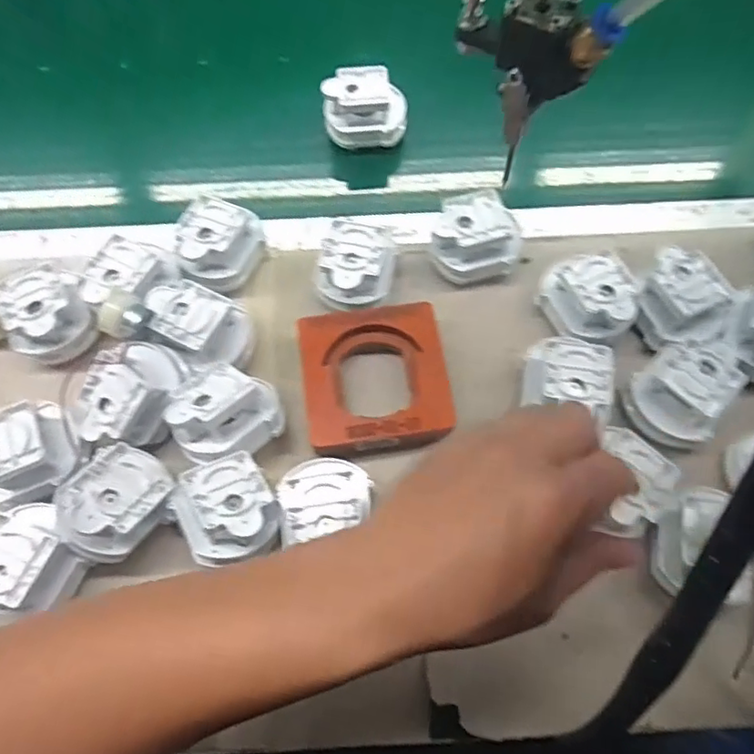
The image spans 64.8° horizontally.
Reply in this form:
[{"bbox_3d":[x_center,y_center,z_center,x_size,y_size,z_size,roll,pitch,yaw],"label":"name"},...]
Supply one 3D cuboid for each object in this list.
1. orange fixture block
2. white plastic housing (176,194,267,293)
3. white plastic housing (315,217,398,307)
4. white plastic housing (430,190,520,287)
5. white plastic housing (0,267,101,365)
[{"bbox_3d":[-0.001,0.003,0.422,0.098,0.029,0.107,-7,65,-3],"label":"orange fixture block"},{"bbox_3d":[-0.122,-0.098,0.460,0.053,0.047,0.062,27,68,12],"label":"white plastic housing"},{"bbox_3d":[-0.017,-0.080,0.452,0.059,0.047,0.056,9,65,4],"label":"white plastic housing"},{"bbox_3d":[0.075,-0.106,0.462,0.064,0.045,0.058,-12,65,-5],"label":"white plastic housing"},{"bbox_3d":[-0.239,-0.042,0.433,0.062,0.050,0.053,-30,68,-13],"label":"white plastic housing"}]

